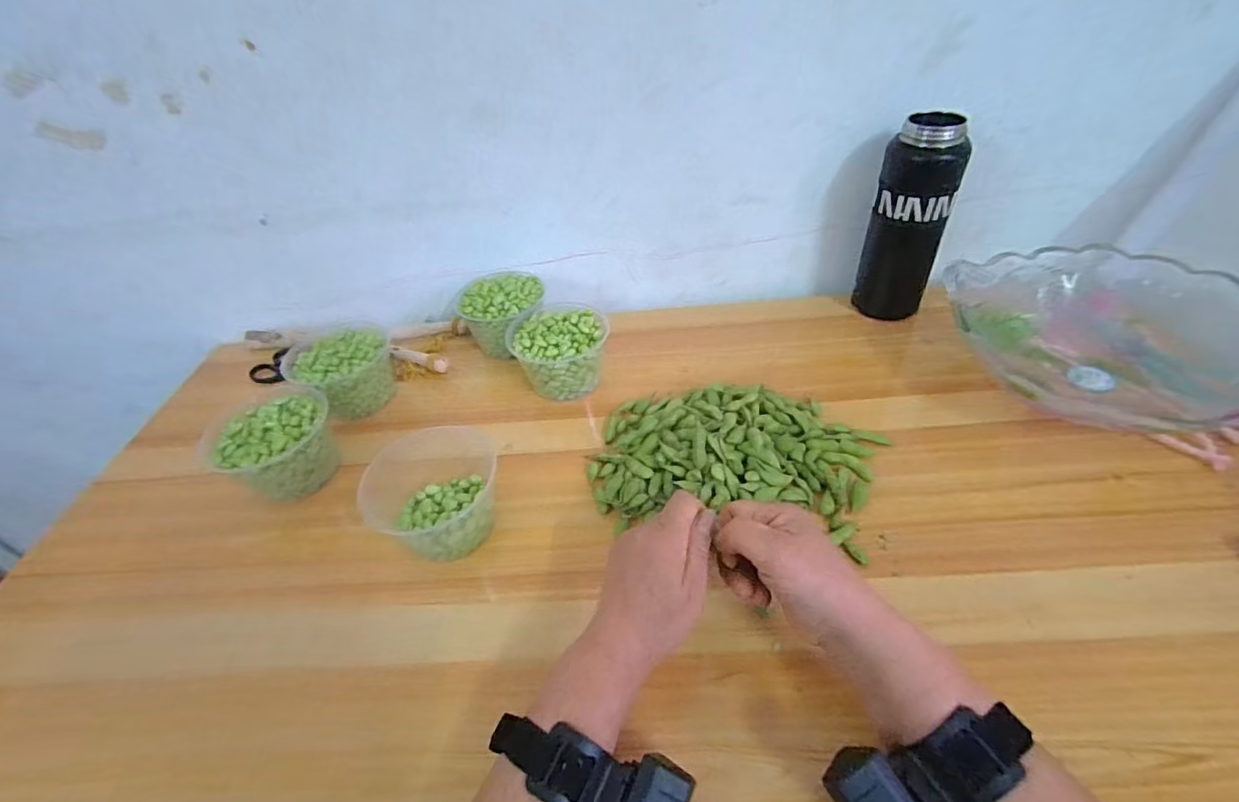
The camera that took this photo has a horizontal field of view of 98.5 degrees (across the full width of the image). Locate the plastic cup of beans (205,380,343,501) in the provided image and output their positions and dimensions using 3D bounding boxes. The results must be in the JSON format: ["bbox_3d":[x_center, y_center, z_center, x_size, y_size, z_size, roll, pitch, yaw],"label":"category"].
[{"bbox_3d":[-0.336,0.045,0.533,0.106,0.074,0.109,-33,49,-26],"label":"plastic cup of beans"}]

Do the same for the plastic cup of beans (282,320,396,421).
[{"bbox_3d":[-0.310,-0.035,0.609,0.107,0.075,0.094,-29,48,-23],"label":"plastic cup of beans"}]

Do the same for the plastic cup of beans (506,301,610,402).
[{"bbox_3d":[-0.068,-0.058,0.609,0.108,0.065,0.107,-3,43,3],"label":"plastic cup of beans"}]

